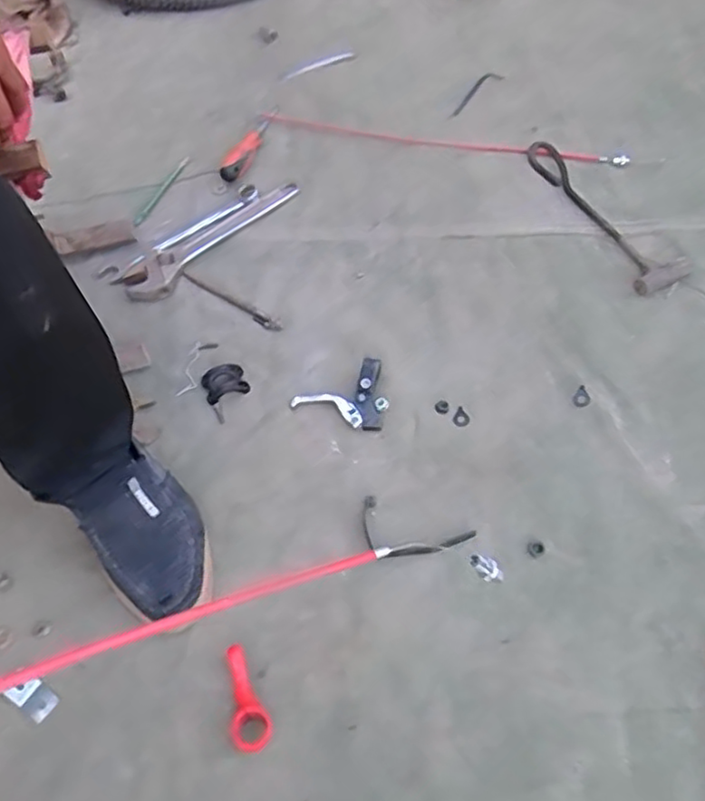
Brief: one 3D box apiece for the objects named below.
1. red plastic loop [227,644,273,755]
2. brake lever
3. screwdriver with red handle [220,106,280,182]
[{"bbox_3d":[-0.098,0.261,0.579,0.033,0.010,0.089,-24,58,-11],"label":"red plastic loop"},{"bbox_3d":[-0.015,0.000,0.735,0.104,0.027,0.076,-9,57,-1],"label":"brake lever"},{"bbox_3d":[-0.157,-0.387,0.996,0.036,0.029,0.154,16,60,15],"label":"screwdriver with red handle"}]

